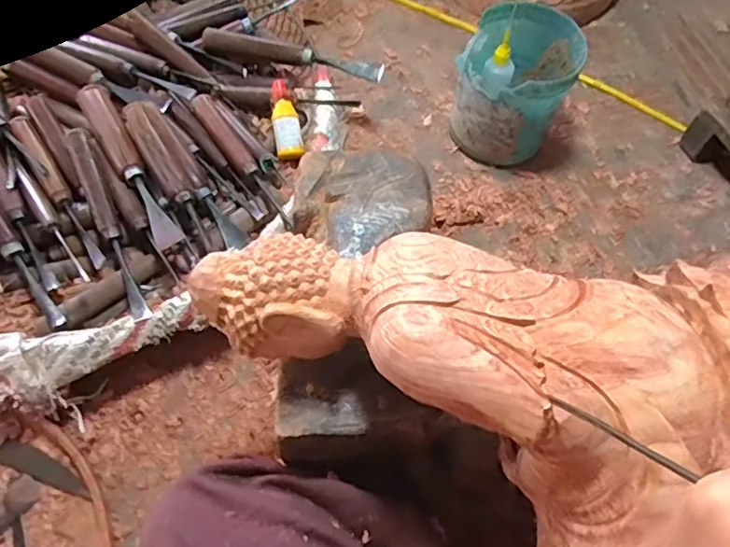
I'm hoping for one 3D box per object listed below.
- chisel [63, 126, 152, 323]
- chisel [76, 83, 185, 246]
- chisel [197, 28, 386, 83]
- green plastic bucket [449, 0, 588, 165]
[{"bbox_3d":[-0.218,-0.046,0.488,0.019,0.028,0.190,-24,65,-15],"label":"chisel"},{"bbox_3d":[-0.209,-0.098,0.511,0.026,0.027,0.197,-28,67,-17],"label":"chisel"},{"bbox_3d":[-0.076,-0.222,0.589,0.191,0.022,0.017,14,62,5],"label":"chisel"},{"bbox_3d":[0.149,-0.190,0.595,0.102,0.126,0.110,1,65,-3],"label":"green plastic bucket"}]

